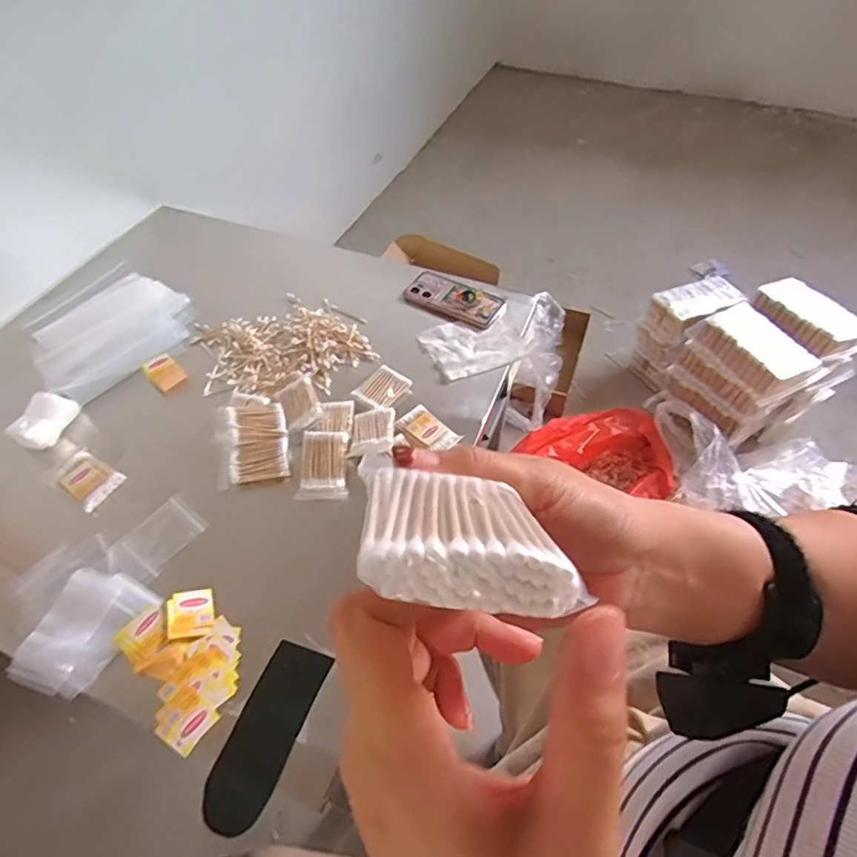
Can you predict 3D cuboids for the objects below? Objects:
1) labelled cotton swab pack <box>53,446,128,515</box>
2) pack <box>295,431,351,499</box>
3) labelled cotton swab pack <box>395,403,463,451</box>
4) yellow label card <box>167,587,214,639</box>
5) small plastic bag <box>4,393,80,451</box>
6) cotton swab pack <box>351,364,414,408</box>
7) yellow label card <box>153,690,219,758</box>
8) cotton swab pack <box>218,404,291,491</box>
[{"bbox_3d":[-0.439,0.063,0.716,0.077,0.021,0.057,29,56,21],"label":"labelled cotton swab pack"},{"bbox_3d":[-0.138,0.044,0.730,0.062,0.026,0.101,-3,74,-1],"label":"pack"},{"bbox_3d":[-0.001,0.000,0.766,0.080,0.018,0.049,33,58,24],"label":"labelled cotton swab pack"},{"bbox_3d":[-0.262,0.204,0.613,0.047,0.004,0.052,-2,55,-27],"label":"yellow label card"},{"bbox_3d":[-0.527,-0.013,0.755,0.060,0.032,0.081,14,52,11],"label":"small plastic bag"},{"bbox_3d":[-0.068,-0.061,0.814,0.064,0.021,0.070,29,56,21],"label":"cotton swab pack"},{"bbox_3d":[-0.240,0.293,0.553,0.042,0.004,0.046,32,56,14],"label":"yellow label card"},{"bbox_3d":[-0.233,0.016,0.740,0.085,0.016,0.113,-7,66,-15],"label":"cotton swab pack"}]

